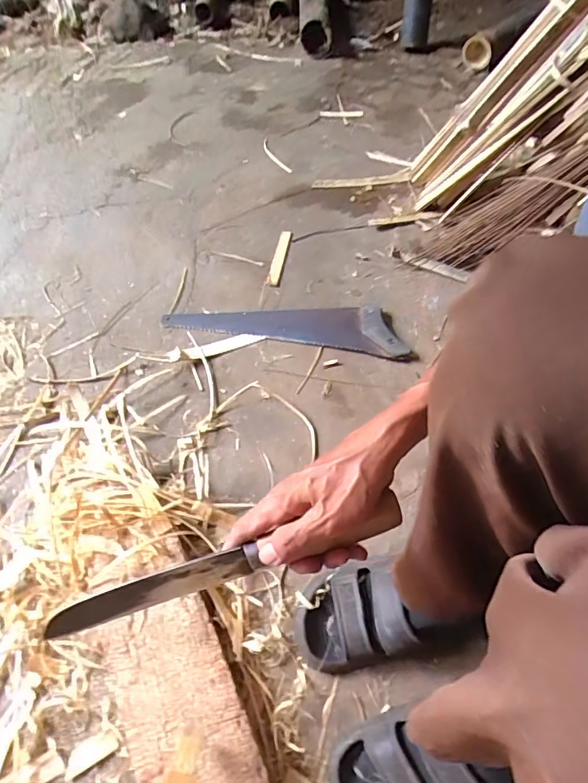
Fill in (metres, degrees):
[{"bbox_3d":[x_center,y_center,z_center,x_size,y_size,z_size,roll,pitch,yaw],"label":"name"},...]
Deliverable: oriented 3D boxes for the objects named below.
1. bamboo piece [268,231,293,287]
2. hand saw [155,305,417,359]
[{"bbox_3d":[-0.027,-0.264,0.931,0.027,0.012,0.152,6,57,8],"label":"bamboo piece"},{"bbox_3d":[-0.019,-0.126,0.842,0.423,0.023,0.095,8,57,9],"label":"hand saw"}]

